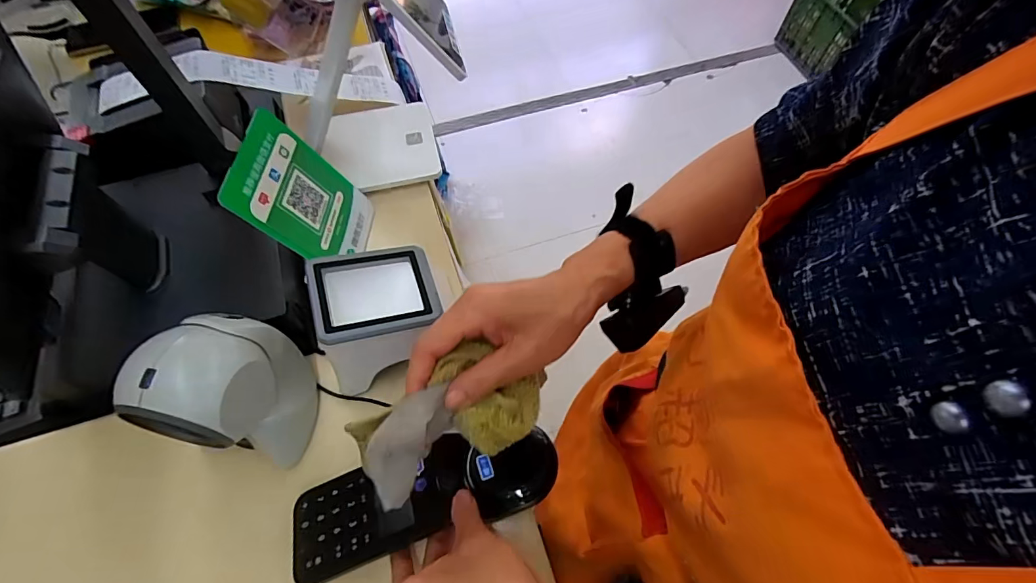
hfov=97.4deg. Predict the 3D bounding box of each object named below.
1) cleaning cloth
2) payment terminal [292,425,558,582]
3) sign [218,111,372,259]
[{"bbox_3d":[-0.043,0.082,0.295,0.119,0.052,0.061,-27,66,-14],"label":"cleaning cloth"},{"bbox_3d":[-0.074,0.165,0.376,0.218,0.032,0.071,-14,63,-10],"label":"payment terminal"},{"bbox_3d":[-0.211,-0.090,0.463,0.008,0.154,0.113,-11,59,25],"label":"sign"}]

